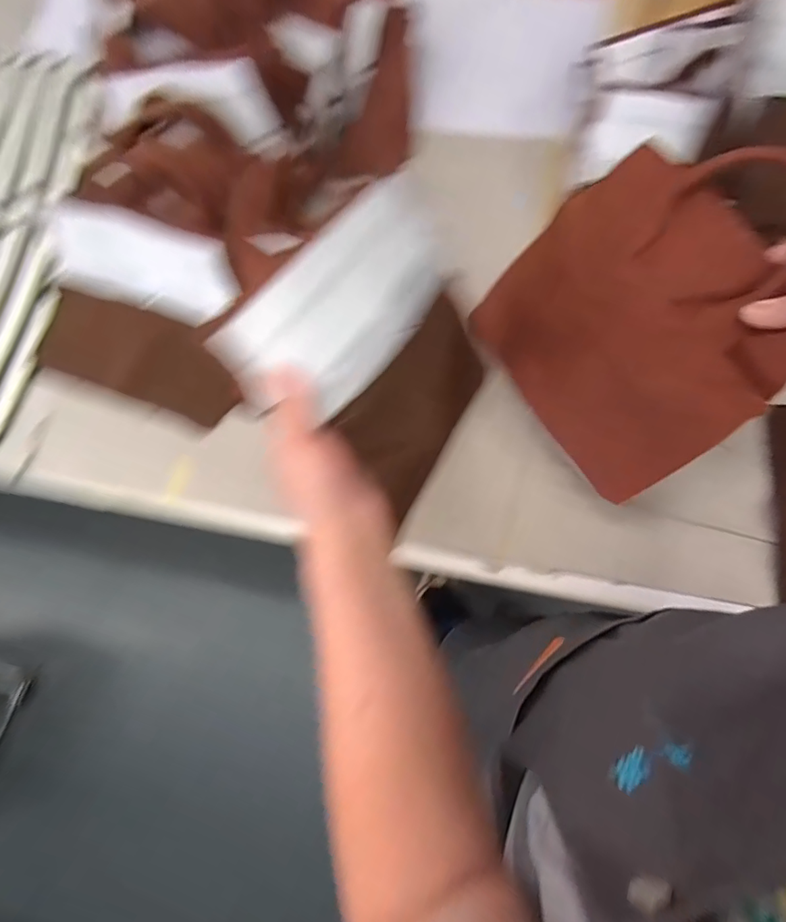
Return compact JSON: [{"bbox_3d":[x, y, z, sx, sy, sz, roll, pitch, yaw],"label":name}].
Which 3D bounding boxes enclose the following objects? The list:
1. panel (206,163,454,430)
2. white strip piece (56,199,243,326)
[{"bbox_3d":[-0.023,-0.126,0.349,0.093,0.031,0.232,47,63,-22],"label":"panel"},{"bbox_3d":[-0.278,-0.217,0.514,0.226,0.097,0.014,16,42,8],"label":"white strip piece"}]

